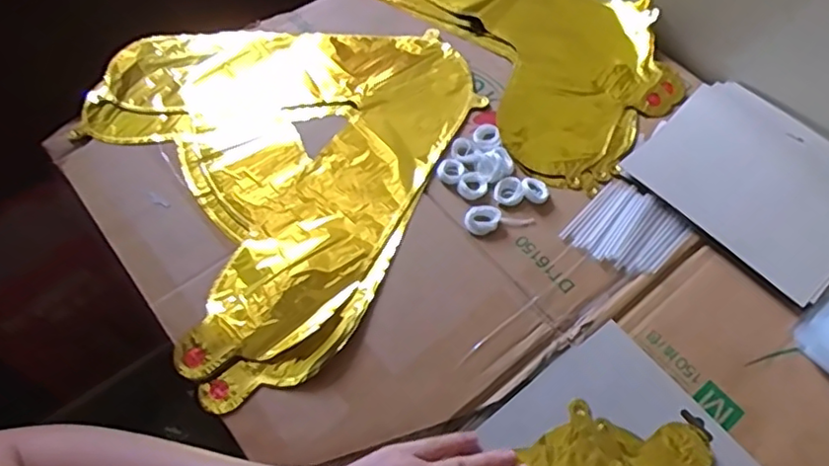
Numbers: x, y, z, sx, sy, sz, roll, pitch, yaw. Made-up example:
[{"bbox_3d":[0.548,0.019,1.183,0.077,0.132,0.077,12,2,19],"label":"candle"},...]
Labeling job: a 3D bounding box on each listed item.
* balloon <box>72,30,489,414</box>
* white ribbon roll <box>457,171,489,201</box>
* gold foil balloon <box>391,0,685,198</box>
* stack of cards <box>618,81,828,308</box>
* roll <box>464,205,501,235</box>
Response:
[{"bbox_3d":[-0.114,-0.093,0.603,0.363,0.011,0.402,-33,65,-18],"label":"balloon"},{"bbox_3d":[0.053,-0.043,0.576,0.026,0.006,0.028,0,60,0],"label":"white ribbon roll"},{"bbox_3d":[0.118,-0.217,0.682,0.220,0.022,0.377,-33,65,-18],"label":"gold foil balloon"},{"bbox_3d":[0.322,-0.051,0.582,0.171,0.007,0.201,-37,66,-20],"label":"stack of cards"},{"bbox_3d":[0.060,-0.012,0.554,0.032,0.006,0.025,-10,60,-6],"label":"roll"}]

